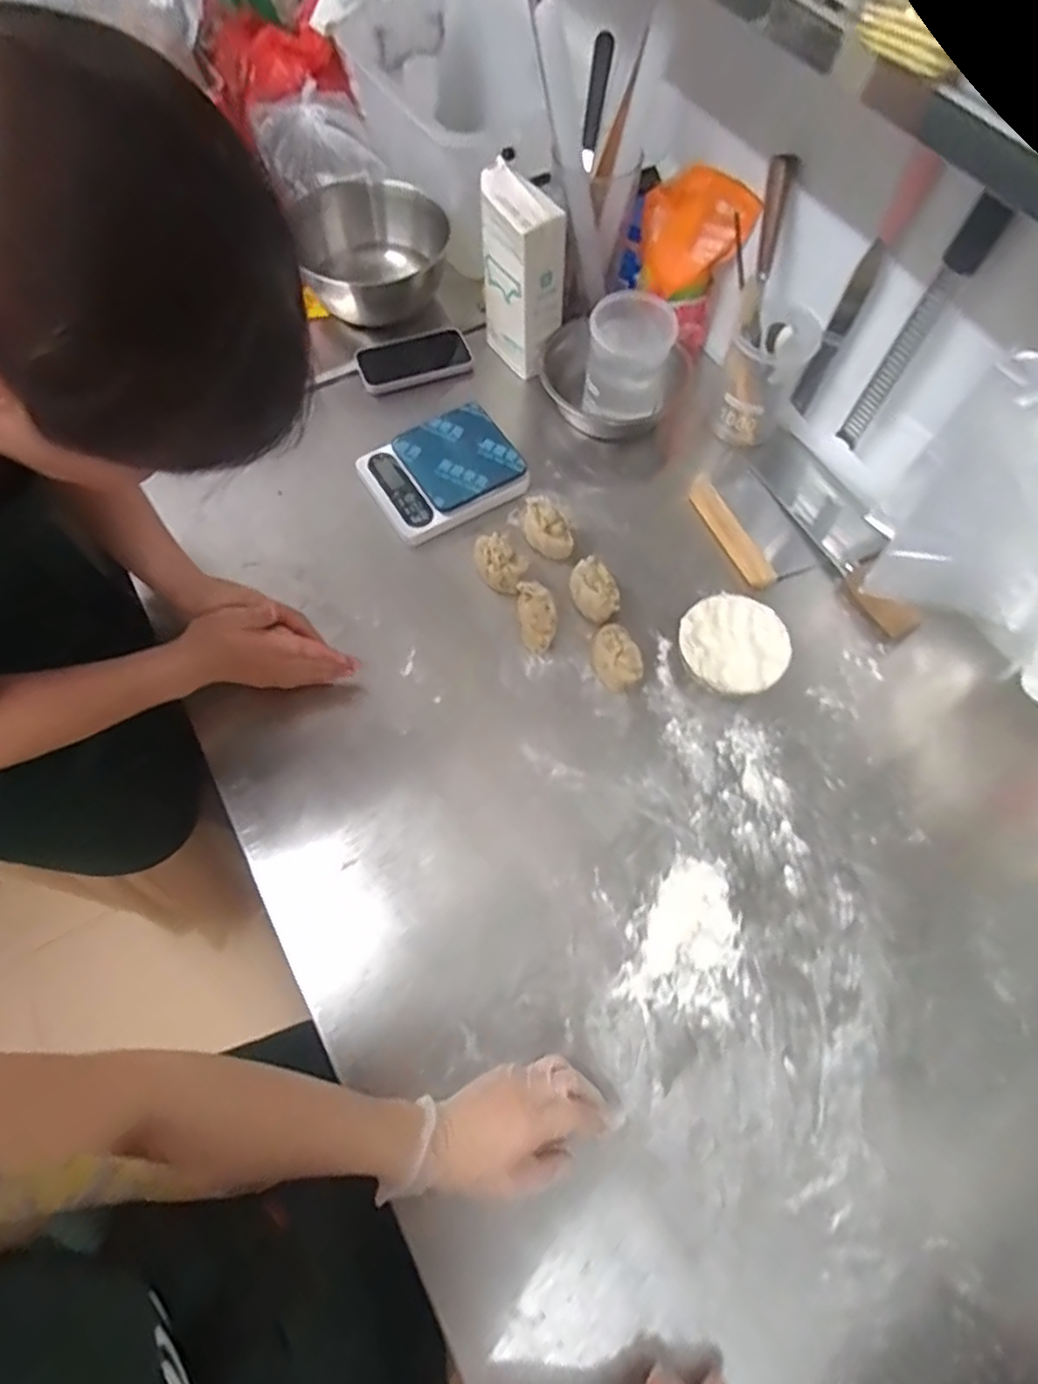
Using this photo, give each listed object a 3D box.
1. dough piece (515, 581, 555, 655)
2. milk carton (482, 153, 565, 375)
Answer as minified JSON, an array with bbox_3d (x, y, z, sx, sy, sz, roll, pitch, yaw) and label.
[{"bbox_3d":[0.019,-0.078,0.716,0.037,0.050,0.064,-4,66,-2],"label":"dough piece"},{"bbox_3d":[0.005,-0.499,0.819,0.068,0.206,0.105,-26,68,-12],"label":"milk carton"}]

